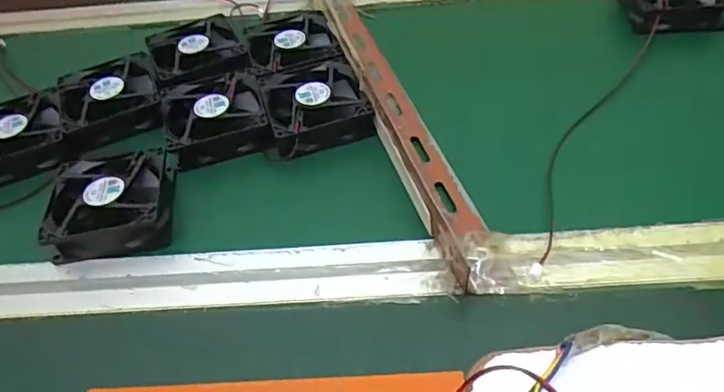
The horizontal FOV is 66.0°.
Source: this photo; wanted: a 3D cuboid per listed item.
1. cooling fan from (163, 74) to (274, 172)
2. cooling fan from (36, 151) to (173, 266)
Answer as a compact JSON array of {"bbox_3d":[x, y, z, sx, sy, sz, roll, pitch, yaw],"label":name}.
[{"bbox_3d":[-0.120,-0.065,0.462,0.079,0.032,0.083,-12,47,-8],"label":"cooling fan"},{"bbox_3d":[-0.180,0.003,0.406,0.080,0.028,0.091,-4,46,0],"label":"cooling fan"}]

